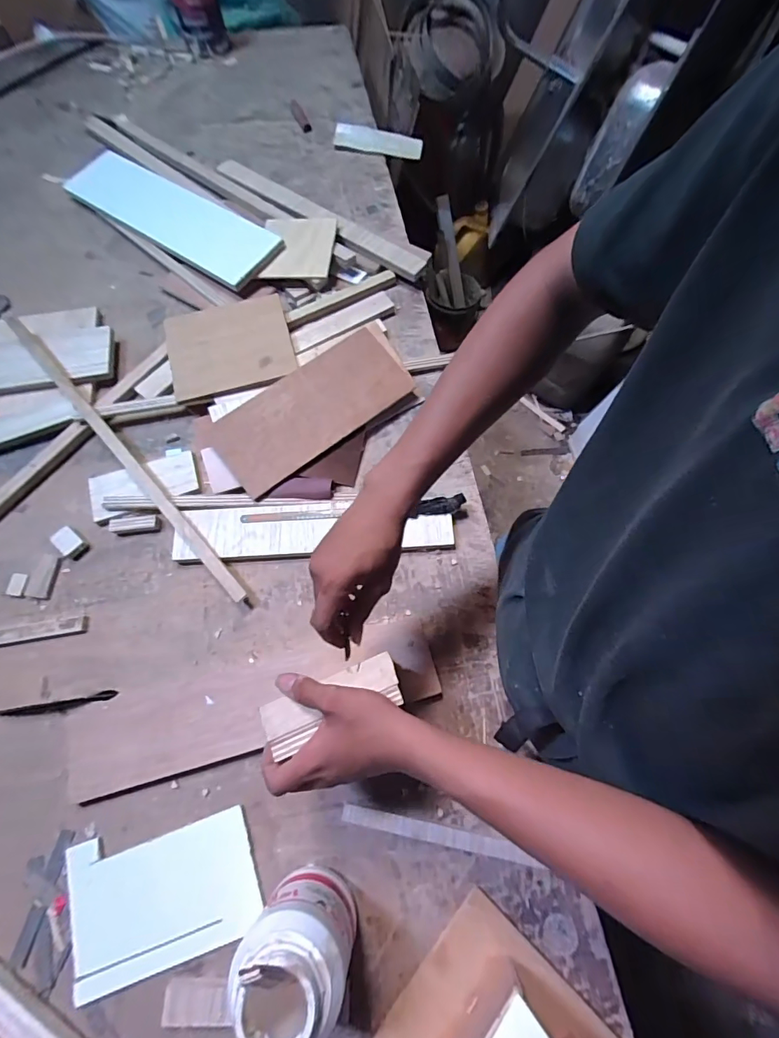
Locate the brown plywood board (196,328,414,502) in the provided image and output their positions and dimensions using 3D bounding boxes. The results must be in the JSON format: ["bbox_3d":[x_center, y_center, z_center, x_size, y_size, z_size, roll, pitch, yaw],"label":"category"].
[{"bbox_3d":[-0.120,-0.174,0.686,0.307,0.017,0.137,-38,85,-12],"label":"brown plywood board"}]

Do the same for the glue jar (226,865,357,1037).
[{"bbox_3d":[-0.081,0.393,0.411,0.090,0.165,0.075,17,71,8],"label":"glue jar"}]

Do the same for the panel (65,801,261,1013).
[{"bbox_3d":[-0.249,0.412,0.490,0.200,0.012,0.134,-17,70,-6],"label":"panel"}]

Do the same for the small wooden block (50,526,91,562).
[{"bbox_3d":[-0.460,0.035,0.639,0.044,0.021,0.034,36,73,13],"label":"small wooden block"}]

